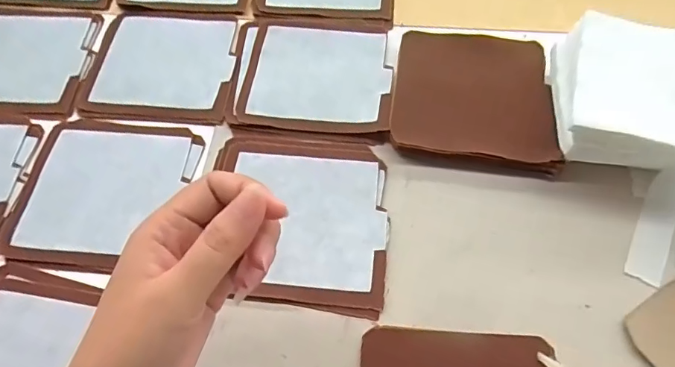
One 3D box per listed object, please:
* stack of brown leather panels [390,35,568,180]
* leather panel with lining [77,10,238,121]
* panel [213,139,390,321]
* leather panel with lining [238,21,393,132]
[{"bbox_3d":[0.117,-0.078,0.398,0.131,0.014,0.136,7,64,6],"label":"stack of brown leather panels"},{"bbox_3d":[-0.162,-0.116,0.432,0.128,0.004,0.122,5,64,5],"label":"leather panel with lining"},{"bbox_3d":[-0.030,0.025,0.351,0.135,0.007,0.138,5,64,4],"label":"panel"},{"bbox_3d":[-0.017,-0.104,0.422,0.130,0.005,0.121,4,64,4],"label":"leather panel with lining"}]

